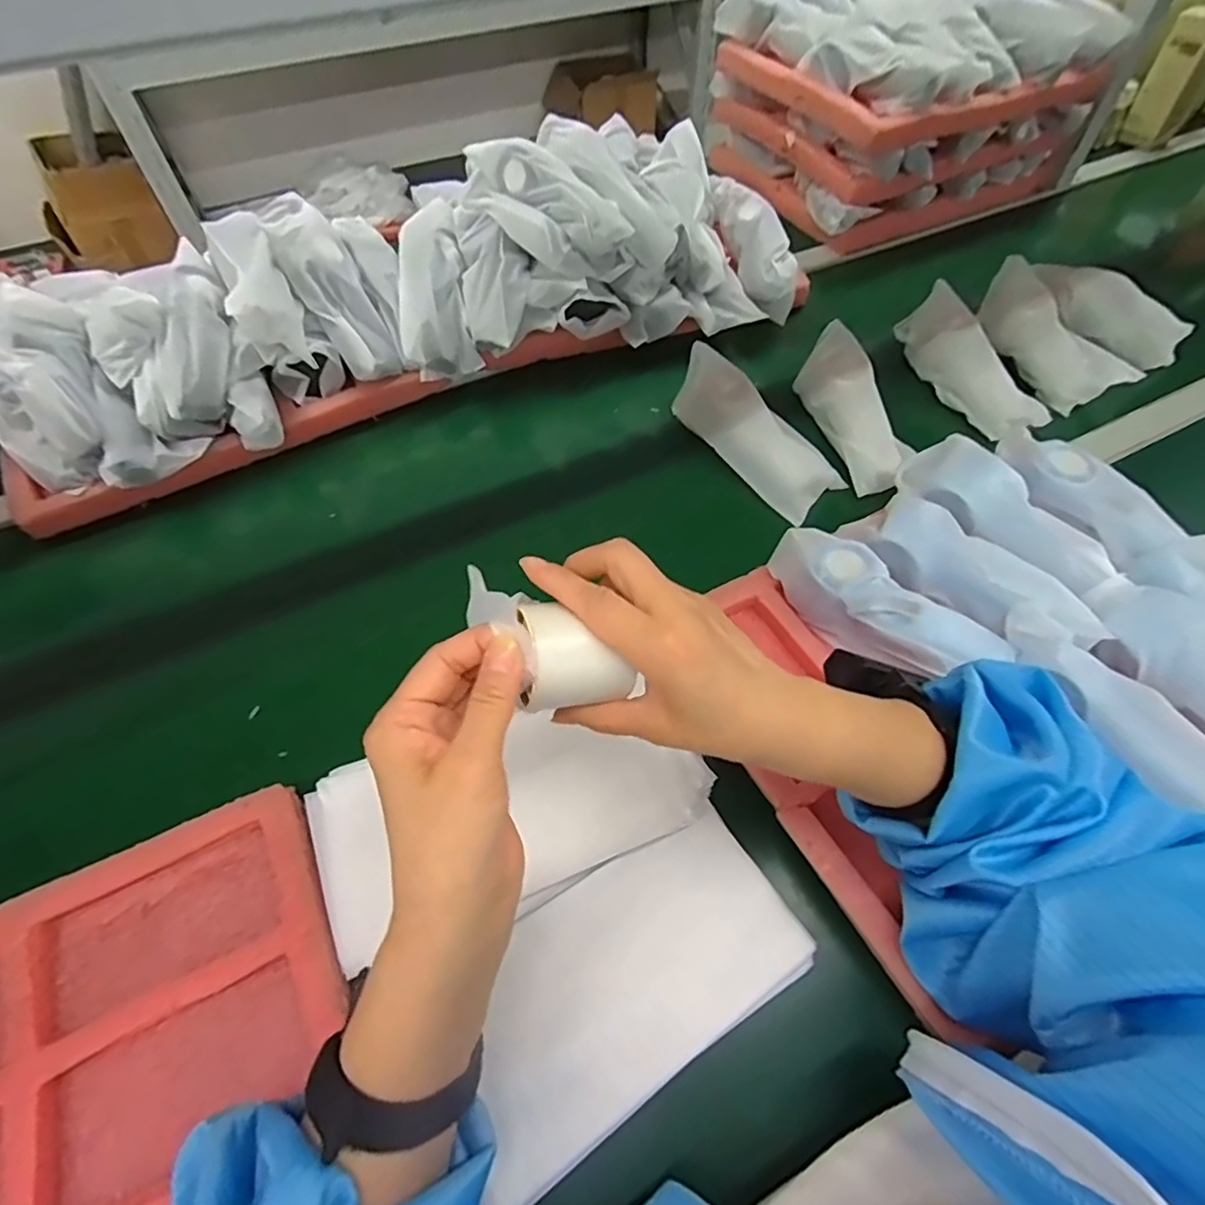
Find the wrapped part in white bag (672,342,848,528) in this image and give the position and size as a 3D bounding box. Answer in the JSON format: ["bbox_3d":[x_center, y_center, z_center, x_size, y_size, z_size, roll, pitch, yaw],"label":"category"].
[{"bbox_3d":[0.151,-0.173,0.615,0.076,0.042,0.200,-34,78,-19],"label":"wrapped part in white bag"}]

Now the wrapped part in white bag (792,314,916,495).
[{"bbox_3d":[0.259,-0.199,0.633,0.064,0.050,0.194,-11,70,-6],"label":"wrapped part in white bag"}]

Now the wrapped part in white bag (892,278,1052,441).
[{"bbox_3d":[0.403,-0.261,0.671,0.049,0.057,0.191,-22,72,-13],"label":"wrapped part in white bag"}]

